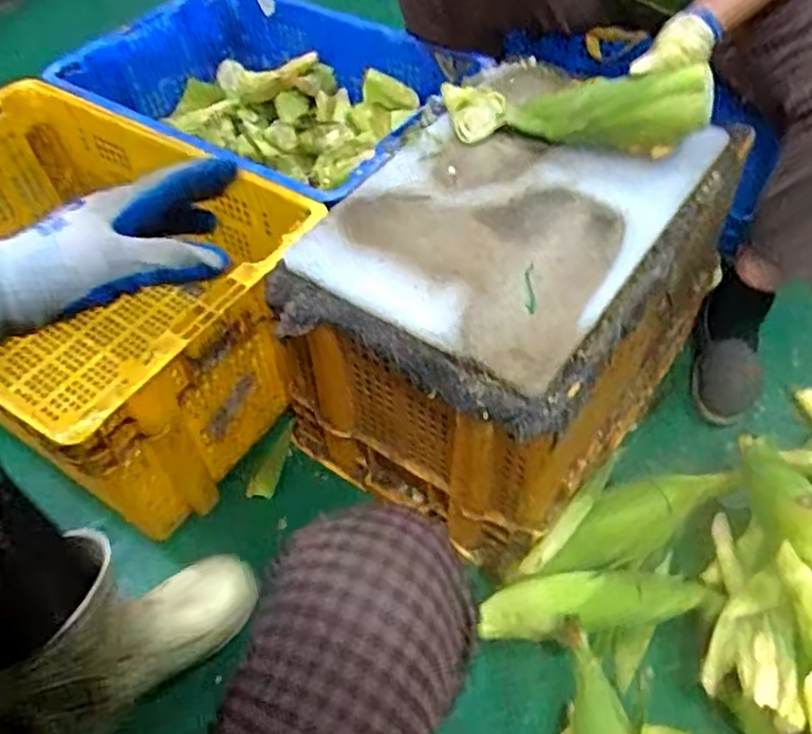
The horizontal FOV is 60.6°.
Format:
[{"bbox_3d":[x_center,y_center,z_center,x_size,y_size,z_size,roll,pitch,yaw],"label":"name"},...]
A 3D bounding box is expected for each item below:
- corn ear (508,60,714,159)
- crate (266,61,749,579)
[{"bbox_3d":[0.228,-0.290,0.803,0.218,0.082,0.066,9,52,28],"label":"corn ear"},{"bbox_3d":[0.147,-0.093,0.890,0.368,0.301,0.533,30,60,24],"label":"crate"}]

